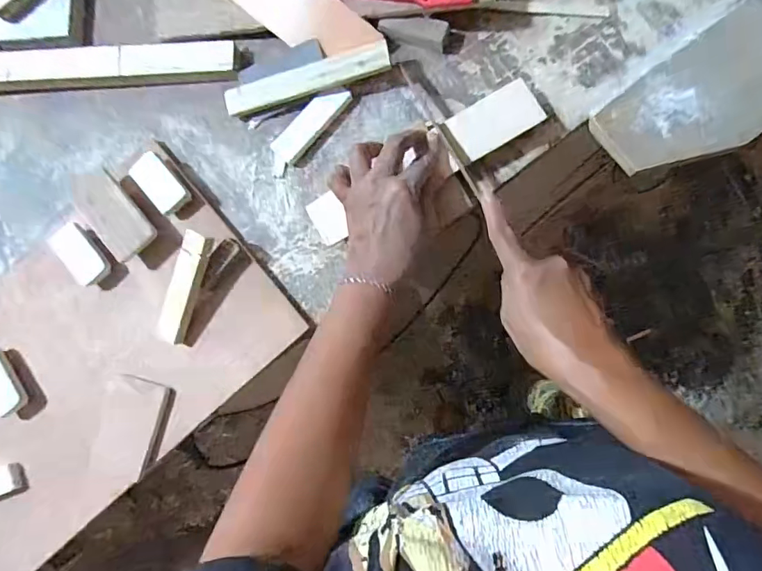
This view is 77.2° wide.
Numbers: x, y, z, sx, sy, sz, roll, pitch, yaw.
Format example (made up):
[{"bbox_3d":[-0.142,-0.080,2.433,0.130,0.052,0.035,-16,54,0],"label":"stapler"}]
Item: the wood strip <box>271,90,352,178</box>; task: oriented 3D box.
[{"bbox_3d":[-0.070,-0.147,0.448,0.029,0.007,0.099,45,91,7],"label":"wood strip"}]

